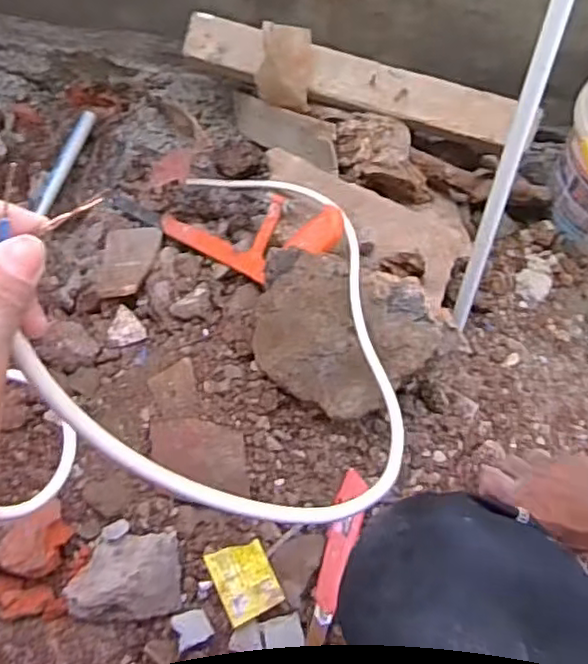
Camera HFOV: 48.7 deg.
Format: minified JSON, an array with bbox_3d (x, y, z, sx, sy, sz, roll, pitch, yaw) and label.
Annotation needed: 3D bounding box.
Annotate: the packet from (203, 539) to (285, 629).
[{"bbox_3d":[-0.051,0.258,0.677,0.059,0.011,0.074,-25,66,-10],"label":"packet"}]

